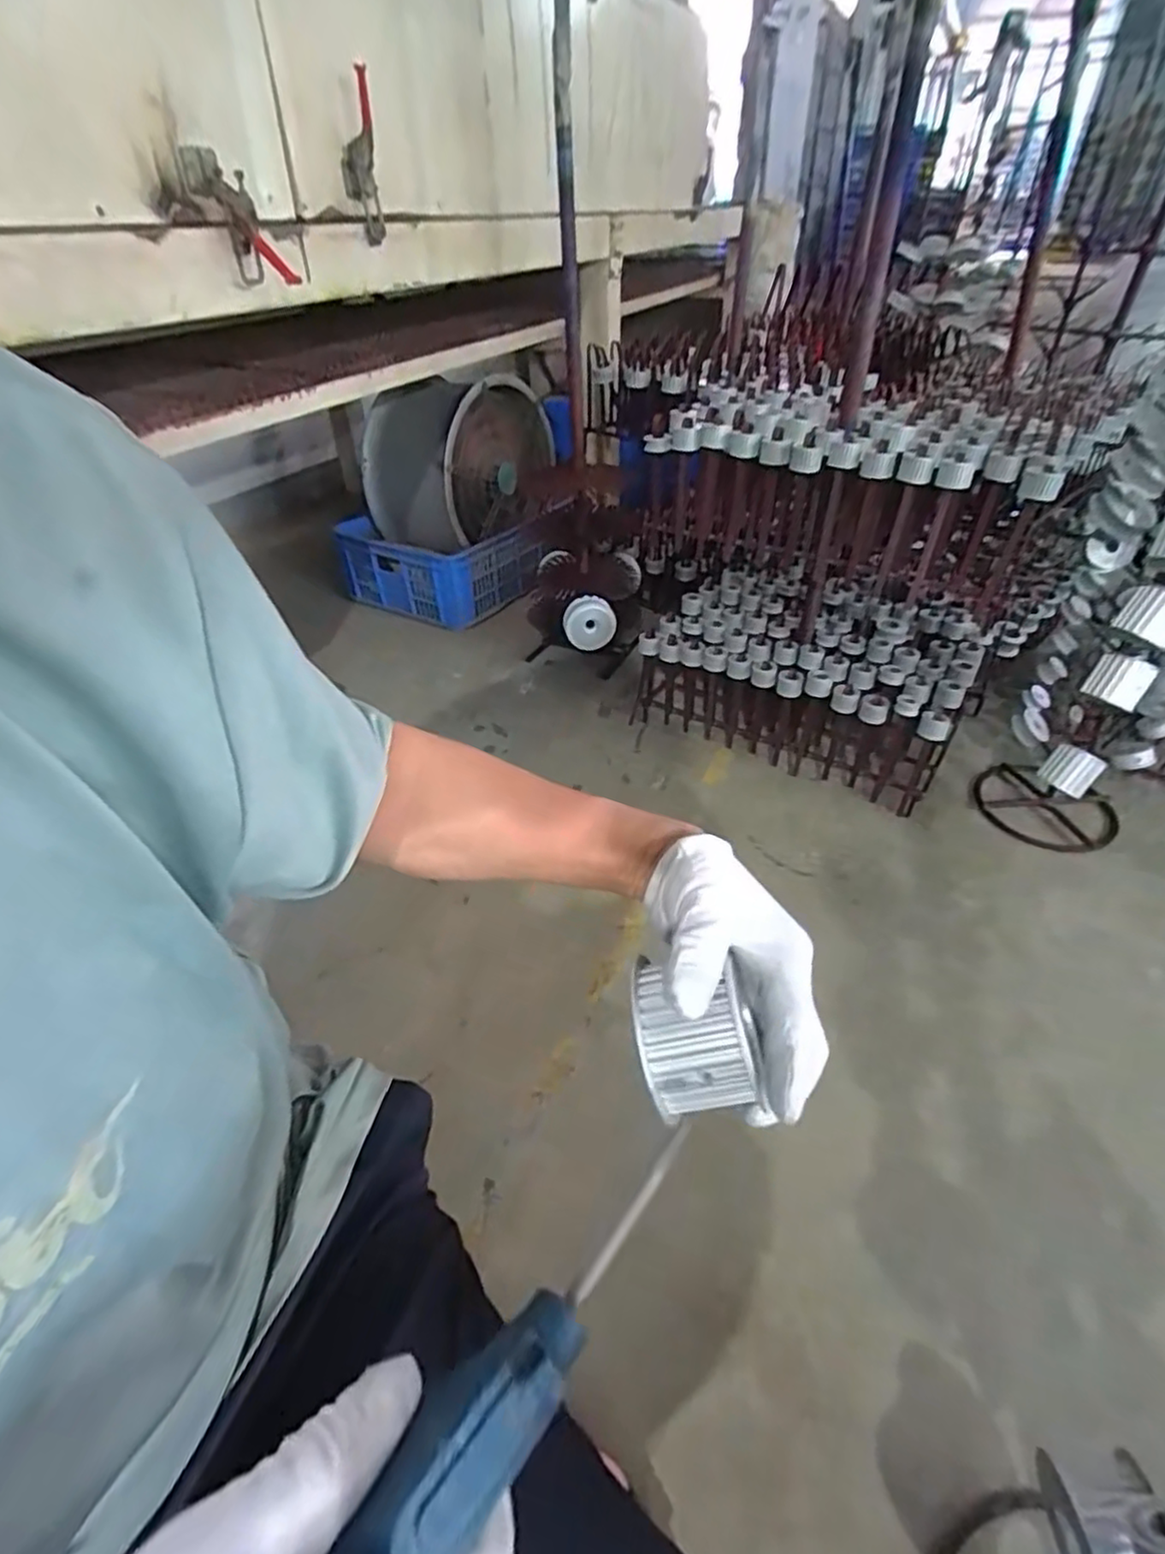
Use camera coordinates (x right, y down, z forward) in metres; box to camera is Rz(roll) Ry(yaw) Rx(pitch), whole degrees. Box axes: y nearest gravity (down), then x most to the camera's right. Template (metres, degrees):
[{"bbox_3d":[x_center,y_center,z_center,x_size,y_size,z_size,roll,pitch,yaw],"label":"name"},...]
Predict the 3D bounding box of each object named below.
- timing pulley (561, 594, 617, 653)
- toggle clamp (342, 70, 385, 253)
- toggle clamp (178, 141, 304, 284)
[{"bbox_3d":[0.015,-0.309,1.386,0.106,0.101,0.050,-5,39,-2],"label":"timing pulley"},{"bbox_3d":[-0.287,-0.784,0.869,0.049,0.168,0.036,-25,56,-25],"label":"toggle clamp"},{"bbox_3d":[-0.372,-0.591,0.732,0.066,0.135,0.036,-31,42,3],"label":"toggle clamp"}]

